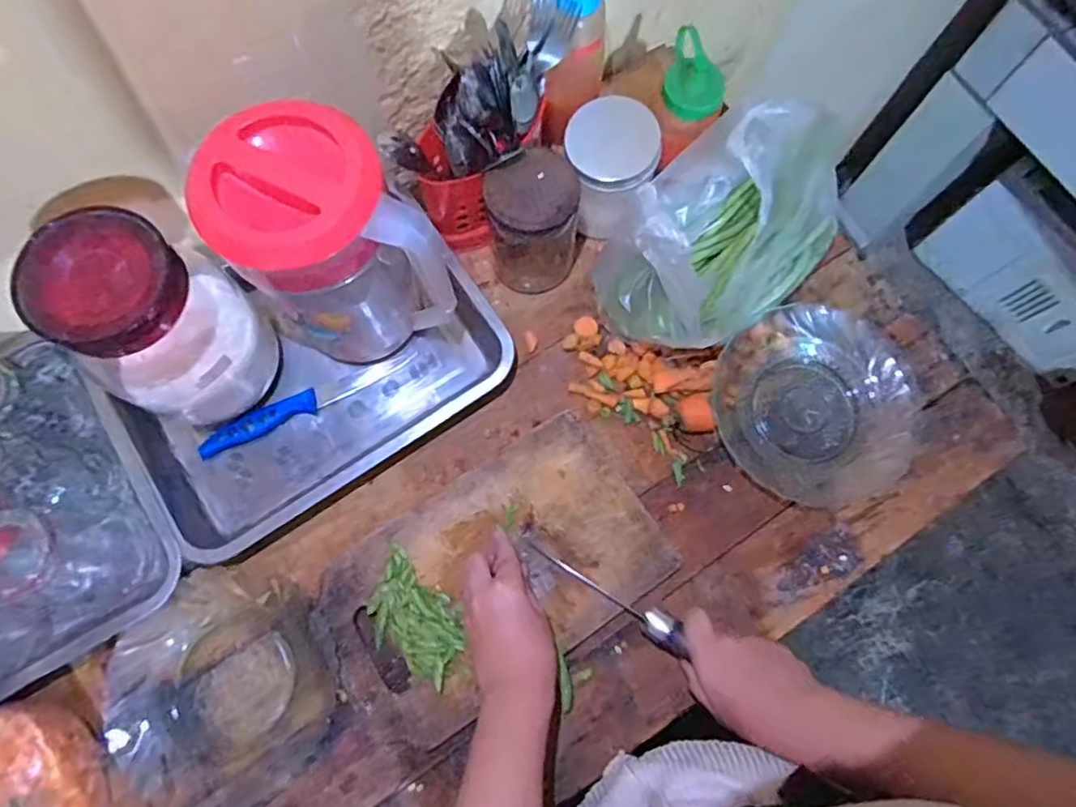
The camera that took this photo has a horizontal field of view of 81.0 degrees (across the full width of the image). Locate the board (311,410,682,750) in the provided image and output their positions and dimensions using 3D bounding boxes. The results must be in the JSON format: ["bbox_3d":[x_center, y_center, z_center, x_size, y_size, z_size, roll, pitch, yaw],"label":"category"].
[{"bbox_3d":[-0.041,0.153,0.555,0.293,0.022,0.174,-33,77,-11],"label":"board"}]

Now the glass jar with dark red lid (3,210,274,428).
[{"bbox_3d":[-0.302,-0.059,0.518,0.106,0.199,0.115,1,73,-2],"label":"glass jar with dark red lid"}]

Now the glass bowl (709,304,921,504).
[{"bbox_3d":[0.259,0.001,0.600,0.185,0.051,0.181,1,73,-2],"label":"glass bowl"}]

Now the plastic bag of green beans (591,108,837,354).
[{"bbox_3d":[0.179,-0.165,0.587,0.261,0.148,0.155,-41,79,-13],"label":"plastic bag of green beans"}]

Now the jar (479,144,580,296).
[{"bbox_3d":[-0.005,-0.166,0.597,0.085,0.137,0.069,5,73,-1],"label":"jar"}]

